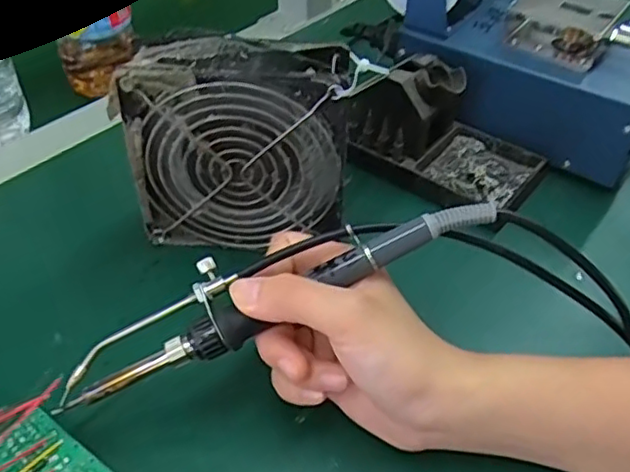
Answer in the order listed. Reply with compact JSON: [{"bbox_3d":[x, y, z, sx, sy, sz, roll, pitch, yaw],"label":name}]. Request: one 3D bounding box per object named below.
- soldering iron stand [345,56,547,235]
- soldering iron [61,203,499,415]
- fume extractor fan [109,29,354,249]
[{"bbox_3d":[0.091,-0.077,0.435,0.126,0.067,0.075,25,49,23],"label":"soldering iron stand"},{"bbox_3d":[-0.020,0.022,0.287,0.205,0.020,0.035,-24,47,-2],"label":"soldering iron"},{"bbox_3d":[-0.043,-0.050,0.363,0.120,0.114,0.044,0,44,-1],"label":"fume extractor fan"}]

